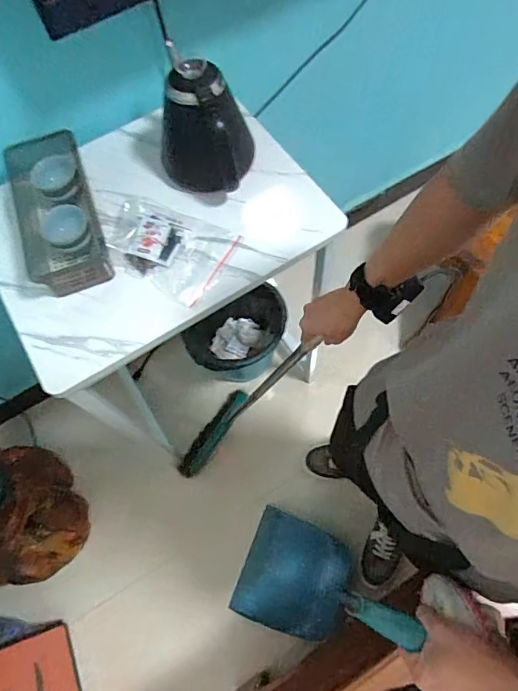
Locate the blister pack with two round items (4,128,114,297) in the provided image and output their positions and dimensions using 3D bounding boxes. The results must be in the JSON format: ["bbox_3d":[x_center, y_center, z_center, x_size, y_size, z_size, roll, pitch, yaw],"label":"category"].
[{"bbox_3d":[-0.313,-0.208,0.689,0.122,0.067,0.262,-18,67,-6],"label":"blister pack with two round items"}]

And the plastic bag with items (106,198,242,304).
[{"bbox_3d":[-0.145,-0.158,0.688,0.193,0.024,0.137,29,71,14],"label":"plastic bag with items"}]

